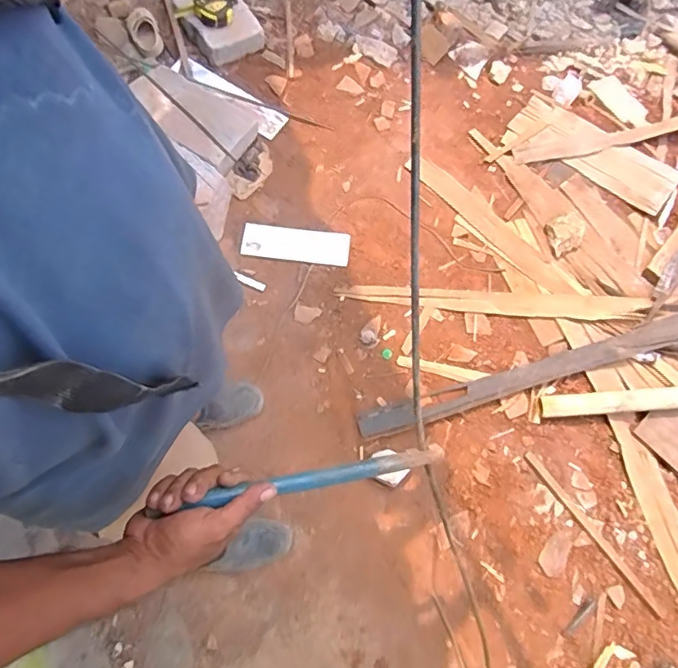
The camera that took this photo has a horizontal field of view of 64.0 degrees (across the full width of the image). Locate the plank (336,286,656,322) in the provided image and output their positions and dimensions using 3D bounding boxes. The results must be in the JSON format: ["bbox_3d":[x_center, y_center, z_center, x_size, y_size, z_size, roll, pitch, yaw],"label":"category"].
[{"bbox_3d":[0.431,-0.089,1.483,0.834,0.024,0.072,3,70,-3],"label":"plank"}]

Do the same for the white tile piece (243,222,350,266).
[{"bbox_3d":[-0.119,-0.246,1.492,0.288,0.014,0.095,7,79,-5],"label":"white tile piece"}]

